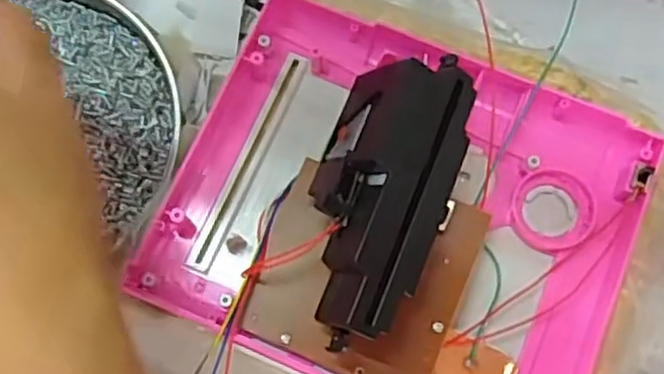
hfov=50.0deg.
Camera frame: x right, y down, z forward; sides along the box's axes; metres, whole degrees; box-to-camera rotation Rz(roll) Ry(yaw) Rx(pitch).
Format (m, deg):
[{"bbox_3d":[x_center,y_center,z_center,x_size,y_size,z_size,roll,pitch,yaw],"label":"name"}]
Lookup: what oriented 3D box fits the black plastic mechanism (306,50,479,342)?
[{"bbox_3d":[0.016,0.004,0.249,0.046,0.035,0.097,21,76,5],"label":"black plastic mechanism"}]

